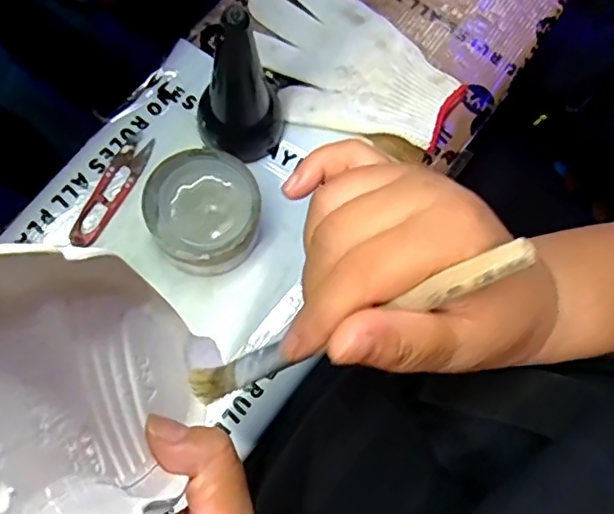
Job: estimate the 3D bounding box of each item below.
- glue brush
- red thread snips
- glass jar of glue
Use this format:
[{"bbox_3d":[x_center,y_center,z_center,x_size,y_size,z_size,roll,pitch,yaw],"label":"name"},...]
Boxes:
[{"bbox_3d":[0.010,0.028,0.225,0.154,0.007,0.014,-28,69,30],"label":"glue brush"},{"bbox_3d":[-0.153,-0.053,0.458,0.023,0.008,0.101,27,74,0],"label":"red thread snips"},{"bbox_3d":[-0.074,-0.029,0.437,0.078,0.057,0.082,2,75,-7],"label":"glass jar of glue"}]

